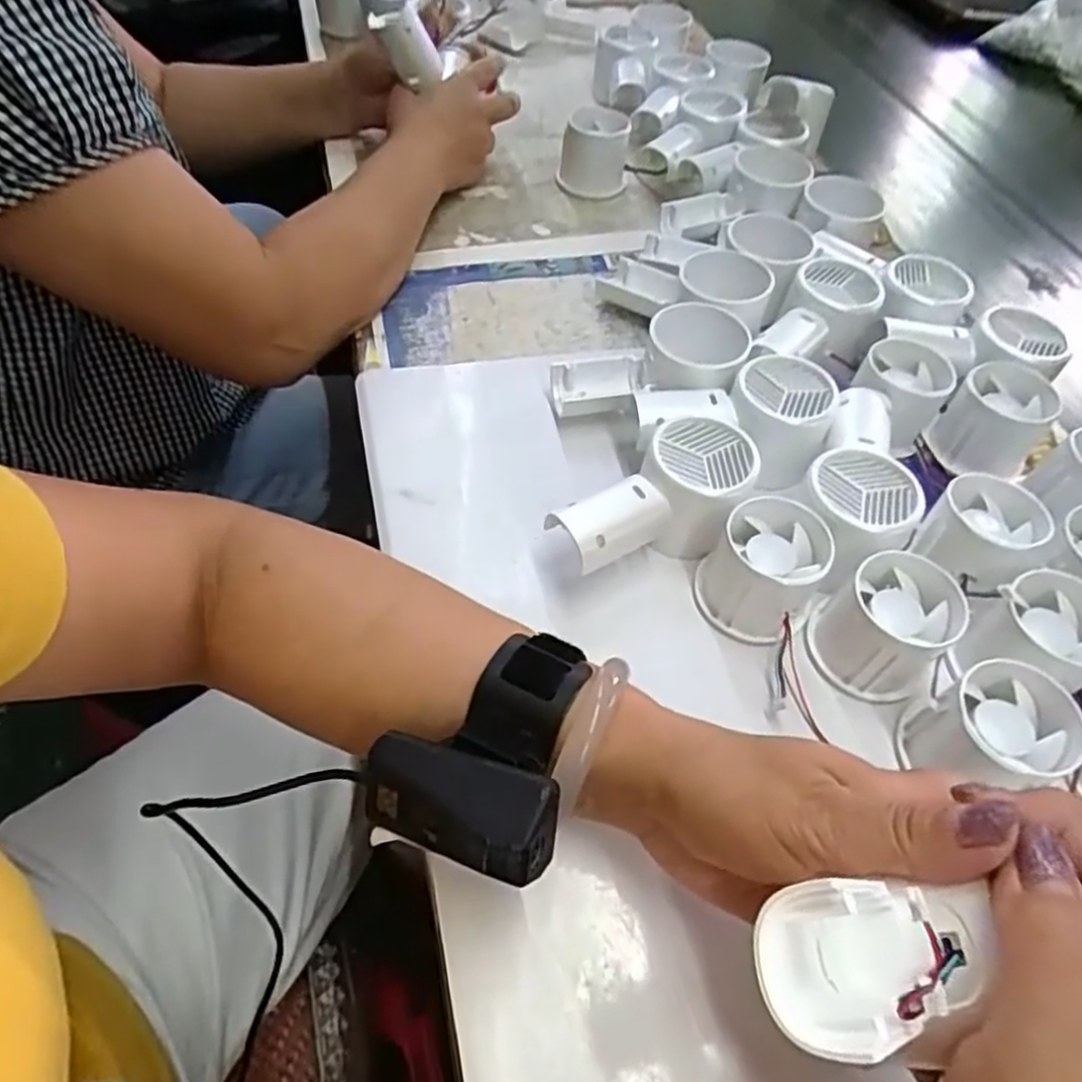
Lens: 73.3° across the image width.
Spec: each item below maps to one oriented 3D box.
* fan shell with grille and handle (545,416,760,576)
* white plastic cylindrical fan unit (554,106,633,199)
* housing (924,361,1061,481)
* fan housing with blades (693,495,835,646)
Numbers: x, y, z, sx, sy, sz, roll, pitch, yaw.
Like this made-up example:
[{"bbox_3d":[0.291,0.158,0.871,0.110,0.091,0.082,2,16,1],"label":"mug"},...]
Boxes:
[{"bbox_3d":[0.061,-0.016,0.378,0.110,0.053,0.057,-31,62,-25],"label":"fan shell with grille and handle"},{"bbox_3d":[0.044,-0.321,0.601,0.058,0.052,0.054,3,53,-4],"label":"white plastic cylindrical fan unit"},{"bbox_3d":[0.269,-0.069,0.433,0.061,0.047,0.055,-35,64,-27],"label":"housing"},{"bbox_3d":[0.111,0.014,0.360,0.055,0.047,0.056,3,53,-4],"label":"fan housing with blades"}]

